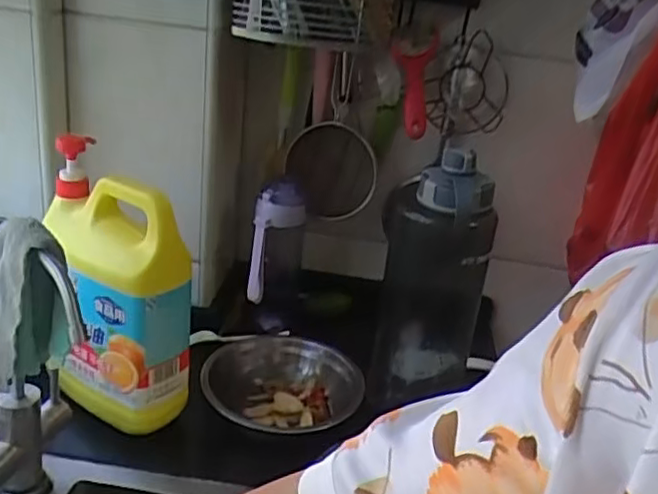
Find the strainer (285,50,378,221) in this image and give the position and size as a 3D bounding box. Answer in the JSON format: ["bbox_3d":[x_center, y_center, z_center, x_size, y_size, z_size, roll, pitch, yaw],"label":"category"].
[{"bbox_3d":[0.006,-0.148,0.892,0.115,0.210,0.082,5,22,-4],"label":"strainer"}]

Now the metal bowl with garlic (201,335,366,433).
[{"bbox_3d":[-0.058,0.166,0.764,0.170,0.061,0.164,4,22,-6],"label":"metal bowl with garlic"}]

